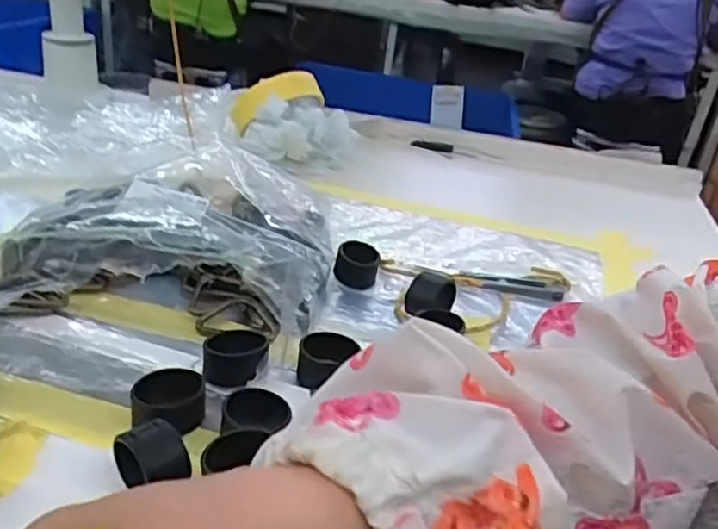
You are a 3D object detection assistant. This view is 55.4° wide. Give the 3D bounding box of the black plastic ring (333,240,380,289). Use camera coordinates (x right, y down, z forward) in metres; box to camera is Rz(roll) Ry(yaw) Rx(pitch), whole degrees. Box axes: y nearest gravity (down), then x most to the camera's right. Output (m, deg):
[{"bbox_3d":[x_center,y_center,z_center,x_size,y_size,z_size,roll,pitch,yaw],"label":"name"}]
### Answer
[{"bbox_3d":[-0.001,0.001,0.423,0.026,0.021,0.025,6,28,-3],"label":"black plastic ring"}]

